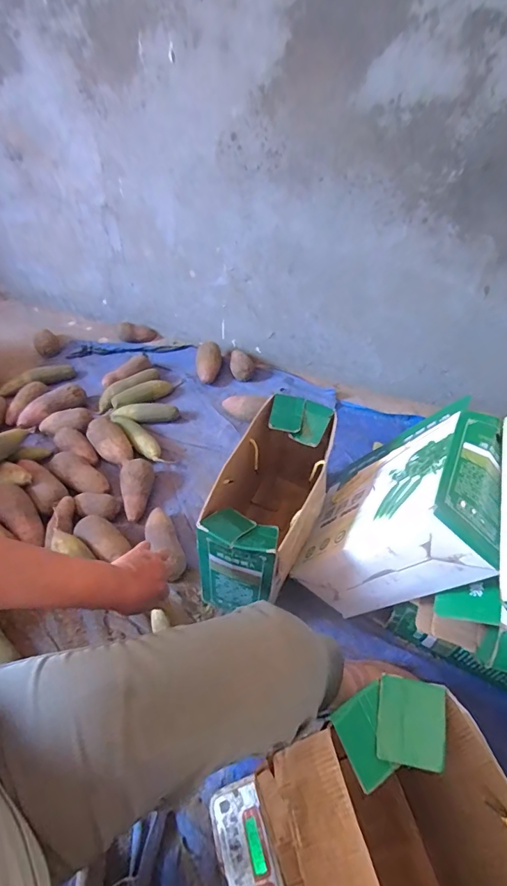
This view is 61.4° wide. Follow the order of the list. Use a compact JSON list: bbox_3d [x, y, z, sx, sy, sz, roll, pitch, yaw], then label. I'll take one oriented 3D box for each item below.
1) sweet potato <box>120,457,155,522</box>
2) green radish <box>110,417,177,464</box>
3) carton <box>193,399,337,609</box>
[{"bbox_3d":[-0.273,0.103,0.984,0.067,0.055,0.150,0,60,-3],"label":"sweet potato"},{"bbox_3d":[-0.294,-0.009,1.114,0.063,0.043,0.209,-29,53,-29],"label":"green radish"},{"bbox_3d":[0.043,0.103,0.855,0.170,0.259,0.408,13,45,10],"label":"carton"}]

